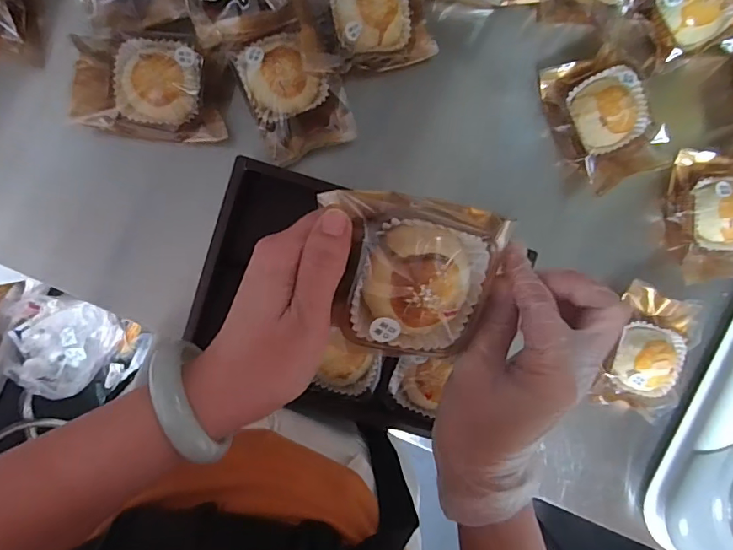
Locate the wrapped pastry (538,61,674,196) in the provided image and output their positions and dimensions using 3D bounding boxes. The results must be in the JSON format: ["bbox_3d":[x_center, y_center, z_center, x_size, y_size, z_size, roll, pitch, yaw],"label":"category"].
[{"bbox_3d":[0.215,-0.142,0.431,0.083,0.047,0.120,-27,97,-3],"label":"wrapped pastry"}]

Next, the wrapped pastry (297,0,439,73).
[{"bbox_3d":[0.001,-0.213,0.388,0.106,0.028,0.080,-11,96,-5],"label":"wrapped pastry"}]

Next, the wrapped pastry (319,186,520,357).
[{"bbox_3d":[0.022,0.001,0.236,0.090,0.026,0.079,11,94,-7],"label":"wrapped pastry"}]

